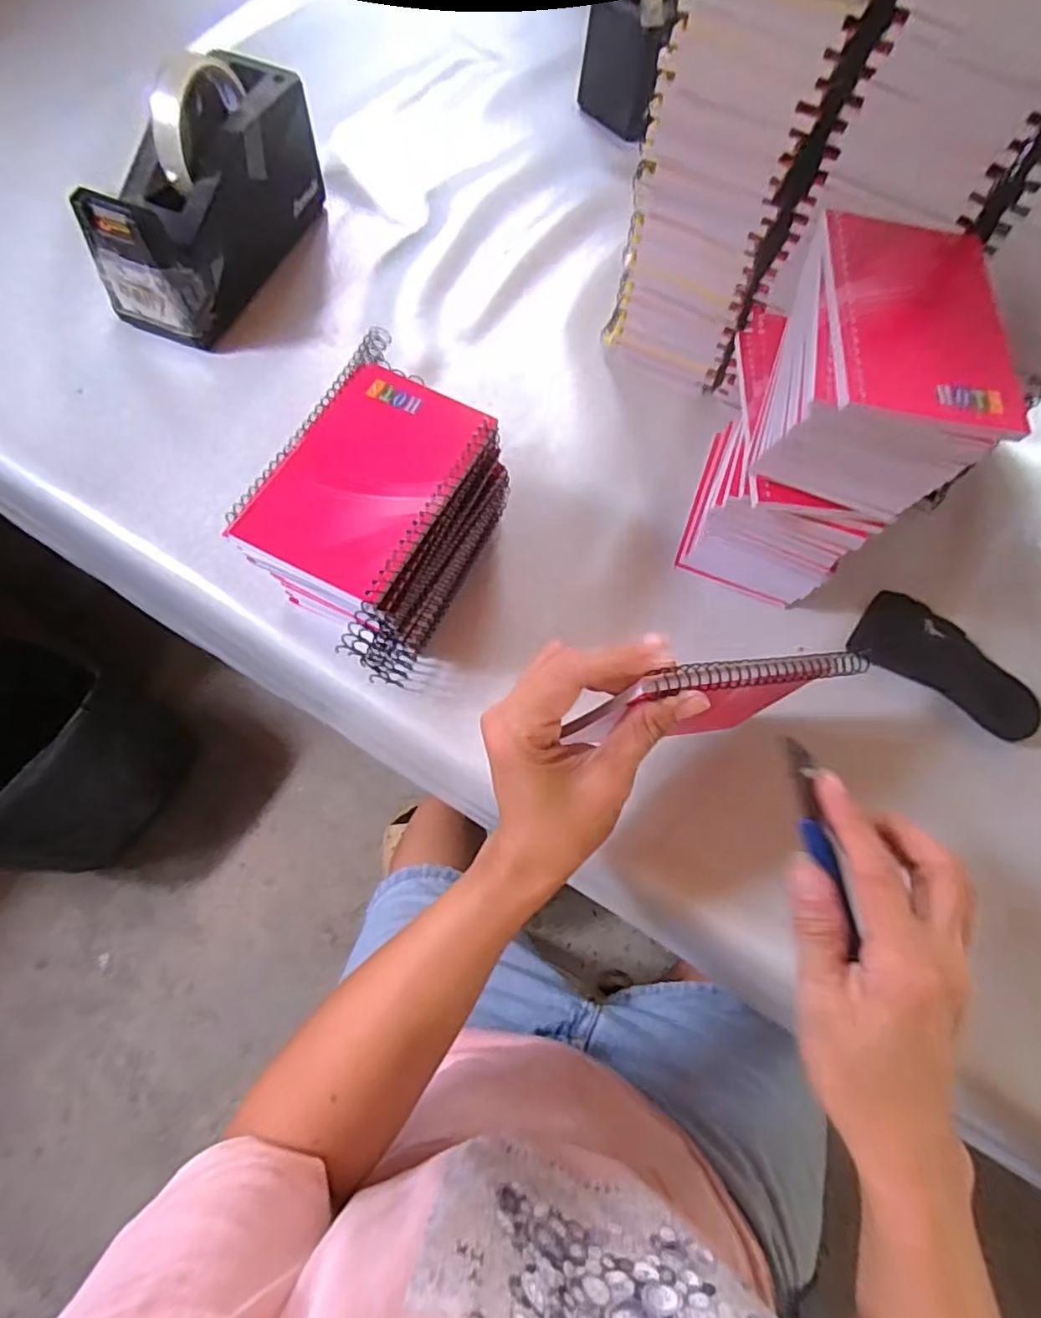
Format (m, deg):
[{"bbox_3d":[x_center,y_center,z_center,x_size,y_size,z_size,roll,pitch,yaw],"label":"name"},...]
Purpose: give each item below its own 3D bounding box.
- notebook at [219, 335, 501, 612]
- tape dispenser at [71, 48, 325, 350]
[{"bbox_3d":[-0.077,-0.104,0.321,0.094,0.012,0.148,25,68,4],"label":"notebook"},{"bbox_3d":[-0.229,-0.347,0.449,0.073,0.108,0.200,19,69,5],"label":"tape dispenser"}]

